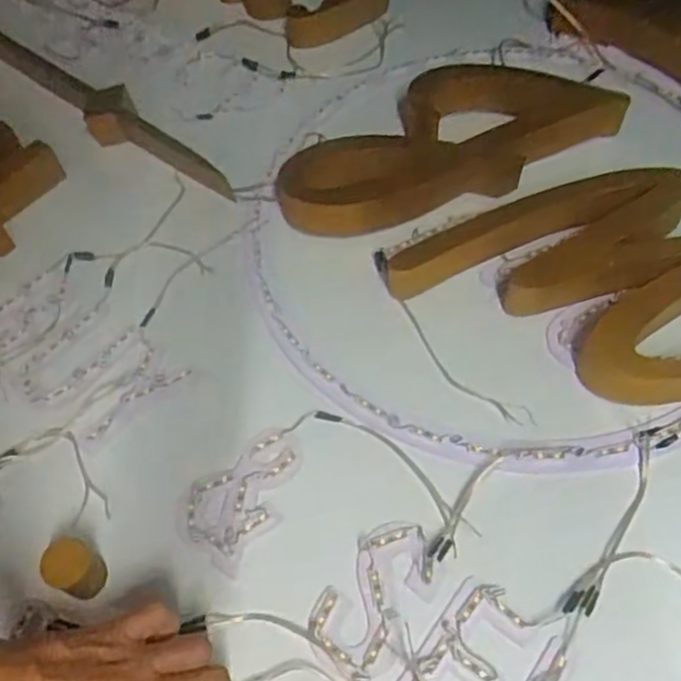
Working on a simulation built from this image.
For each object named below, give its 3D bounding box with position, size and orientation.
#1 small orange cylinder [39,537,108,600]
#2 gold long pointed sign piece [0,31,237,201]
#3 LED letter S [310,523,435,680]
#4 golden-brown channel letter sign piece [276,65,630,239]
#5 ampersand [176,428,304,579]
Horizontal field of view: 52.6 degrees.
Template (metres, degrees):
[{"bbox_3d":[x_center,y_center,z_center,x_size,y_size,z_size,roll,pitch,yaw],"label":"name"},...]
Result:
[{"bbox_3d":[-0.184,0.158,0.478,0.029,0.044,0.032,22,61,16],"label":"small orange cylinder"},{"bbox_3d":[-0.333,-0.304,0.785,0.562,0.042,0.052,35,66,22],"label":"gold long pointed sign piece"},{"bbox_3d":[0.026,0.177,0.478,0.061,0.005,0.108,29,63,20],"label":"LED letter S"},{"bbox_3d":[0.103,-0.200,0.690,0.349,0.047,0.154,-16,58,-7],"label":"golden-brown channel letter sign piece"},{"bbox_3d":[-0.073,0.114,0.523,0.069,0.004,0.106,33,65,21],"label":"ampersand"}]

